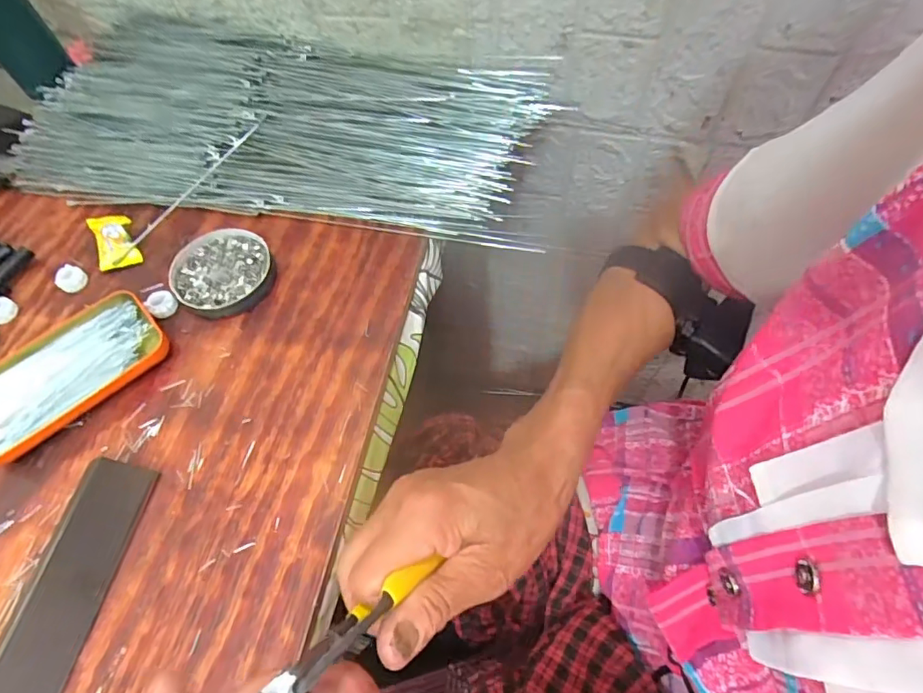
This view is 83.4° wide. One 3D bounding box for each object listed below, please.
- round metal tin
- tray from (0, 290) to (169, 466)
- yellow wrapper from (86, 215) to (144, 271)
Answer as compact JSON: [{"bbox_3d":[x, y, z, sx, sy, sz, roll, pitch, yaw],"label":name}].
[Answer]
[{"bbox_3d":[-0.202,-0.062,0.439,0.080,0.012,0.086,-1,61,2],"label":"round metal tin"},{"bbox_3d":[-0.303,0.020,0.395,0.144,0.015,0.076,-40,67,-18],"label":"tray"},{"bbox_3d":[-0.308,-0.094,0.460,0.035,0.016,0.053,-21,62,-9],"label":"yellow wrapper"}]

